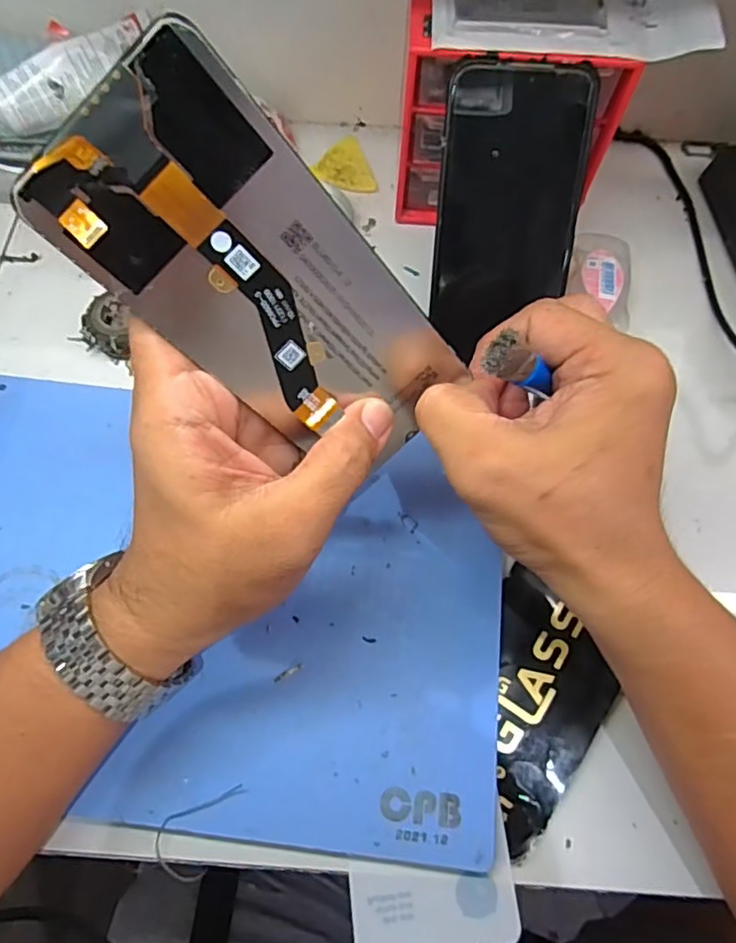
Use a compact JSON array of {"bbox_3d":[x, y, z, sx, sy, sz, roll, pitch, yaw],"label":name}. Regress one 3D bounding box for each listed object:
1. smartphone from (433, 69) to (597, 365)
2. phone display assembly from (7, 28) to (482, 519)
[{"bbox_3d":[0.078,-0.143,0.330,0.077,0.005,0.143,4,109,2],"label":"smartphone"},{"bbox_3d":[-0.030,-0.057,0.205,0.071,0.152,0.007,-42,38,10],"label":"phone display assembly"}]

